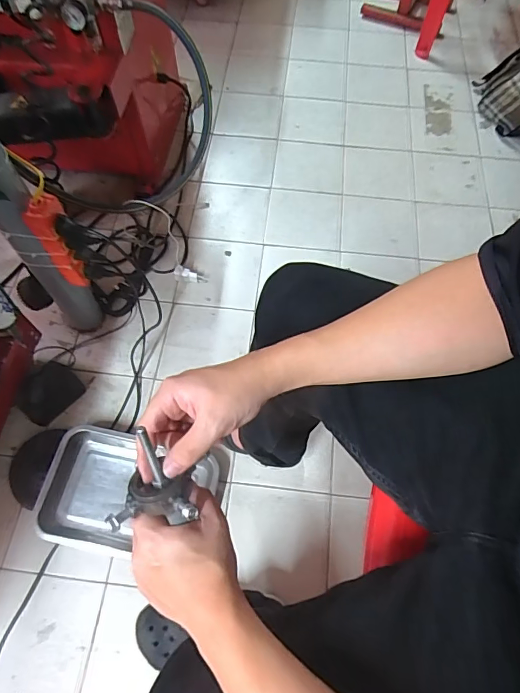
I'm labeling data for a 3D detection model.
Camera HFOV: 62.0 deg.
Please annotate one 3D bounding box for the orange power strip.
[{"bbox_3d":[-0.351,-0.183,0.766,0.049,0.192,0.055,-6,65,-4],"label":"orange power strip"}]

